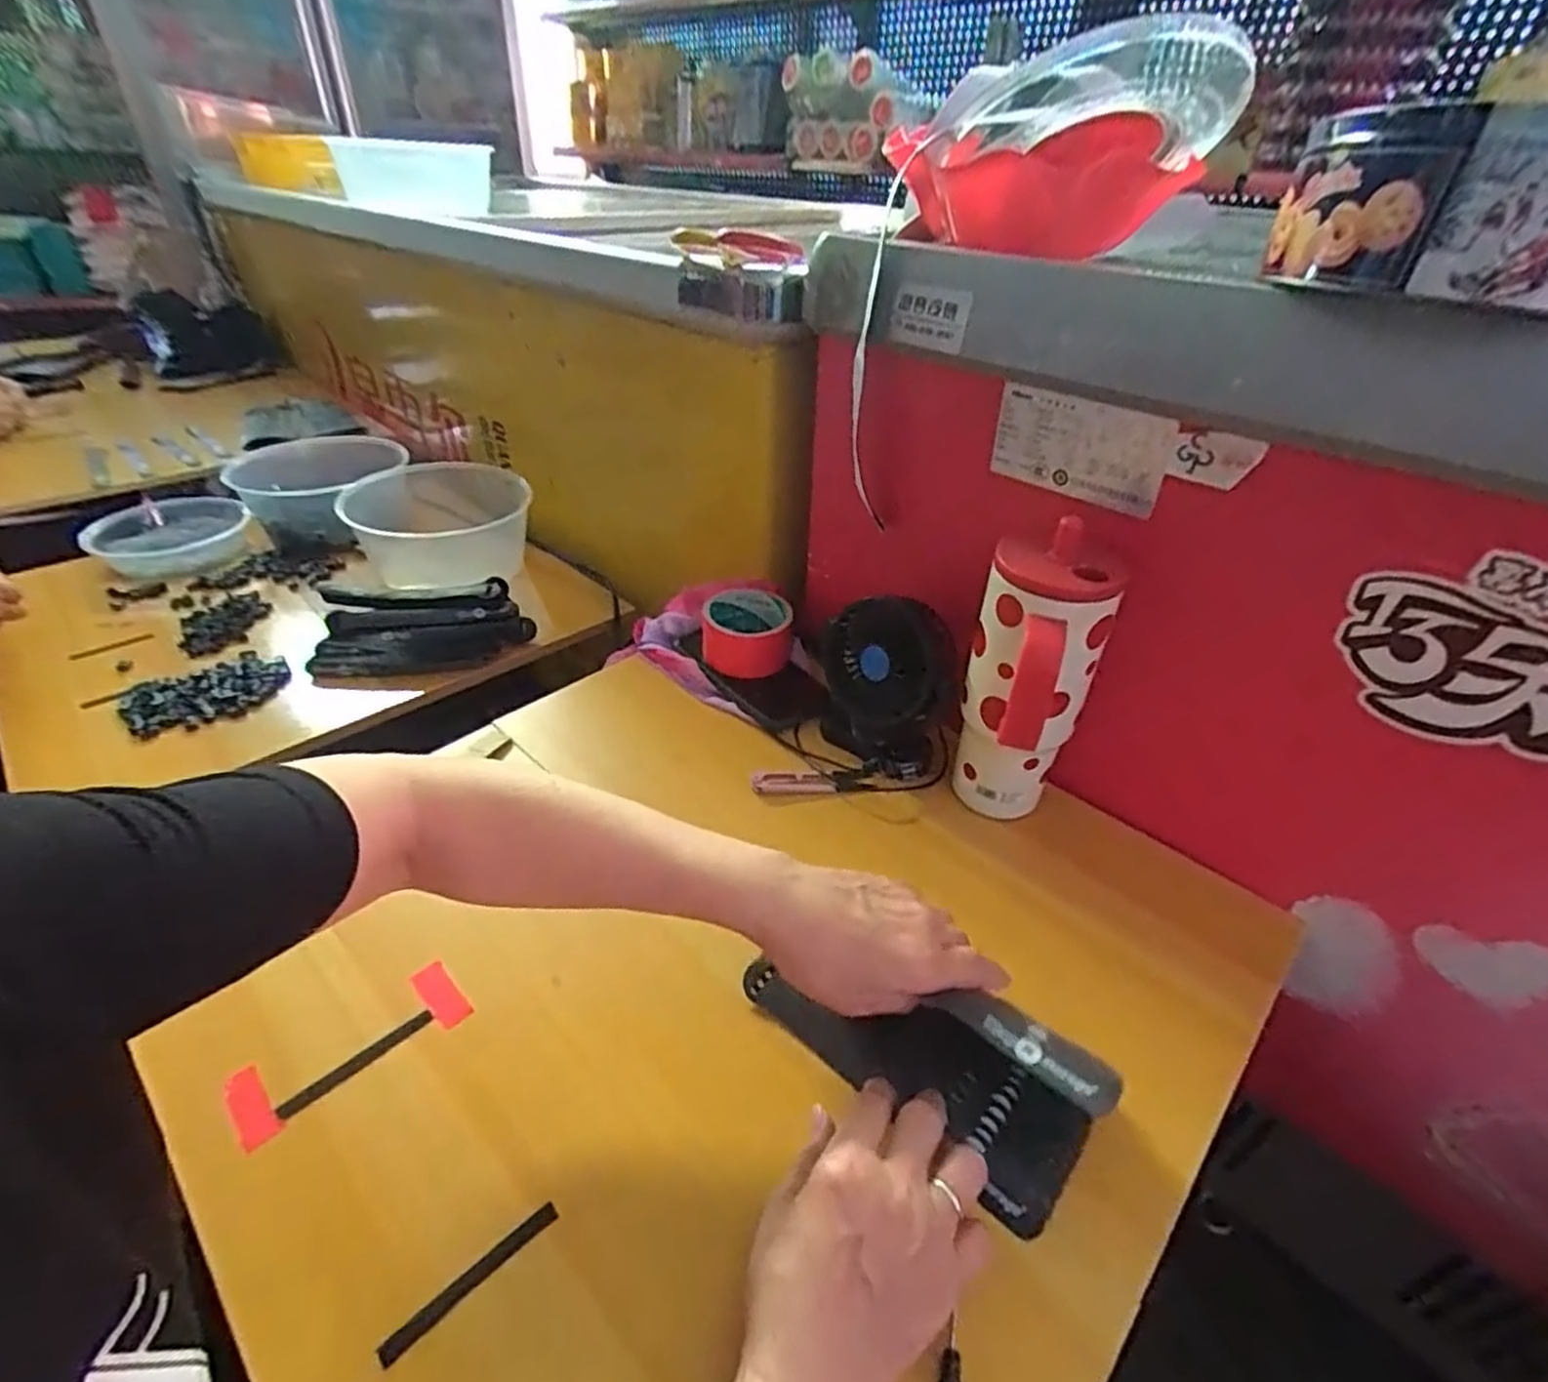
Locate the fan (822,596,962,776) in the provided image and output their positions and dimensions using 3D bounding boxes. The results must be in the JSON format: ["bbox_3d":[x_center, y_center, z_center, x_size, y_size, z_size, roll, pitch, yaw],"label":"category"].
[{"bbox_3d":[0.095,-0.010,0.623,0.107,0.124,0.087,8,37,8],"label":"fan"}]

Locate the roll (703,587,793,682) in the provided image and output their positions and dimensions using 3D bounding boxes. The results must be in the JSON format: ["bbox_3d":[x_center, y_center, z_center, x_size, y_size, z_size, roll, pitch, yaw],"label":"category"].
[{"bbox_3d":[-0.026,-0.057,0.723,0.088,0.049,0.085,-1,37,-4],"label":"roll"}]

